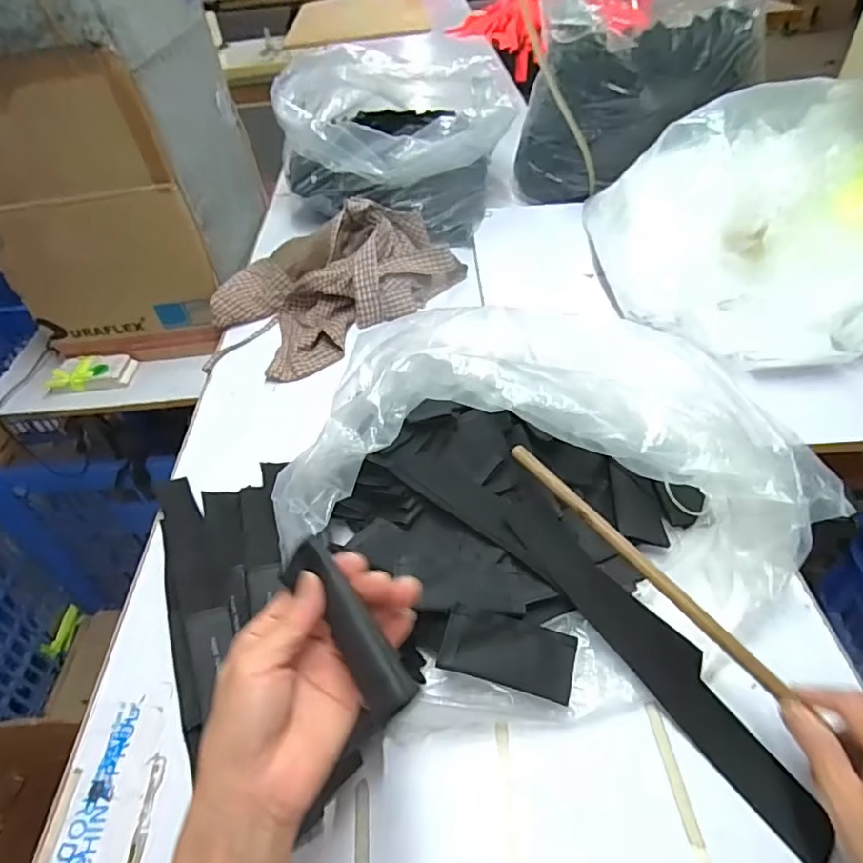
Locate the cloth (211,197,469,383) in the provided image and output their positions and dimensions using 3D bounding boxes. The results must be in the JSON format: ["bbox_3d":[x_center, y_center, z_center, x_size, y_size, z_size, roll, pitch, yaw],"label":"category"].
[{"bbox_3d":[-0.150,-0.240,0.856,0.345,0.103,0.229,-36,52,-26],"label":"cloth"}]

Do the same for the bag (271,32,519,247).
[{"bbox_3d":[-0.059,-0.548,1.045,0.383,0.211,0.340,15,49,21],"label":"bag"}]

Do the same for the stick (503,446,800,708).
[{"bbox_3d":[0.153,0.095,0.434,0.011,0.014,0.250,-32,60,-23],"label":"stick"}]

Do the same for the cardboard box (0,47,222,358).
[{"bbox_3d":[-0.473,-0.283,0.791,0.290,0.396,0.077,-1,45,6],"label":"cardboard box"}]

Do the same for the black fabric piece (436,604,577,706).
[{"bbox_3d":[0.061,0.172,0.440,0.104,0.007,0.051,18,63,-3],"label":"black fabric piece"}]

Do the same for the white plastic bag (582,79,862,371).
[{"bbox_3d":[0.438,-0.265,0.691,0.355,0.206,0.322,-24,47,-17],"label":"white plastic bag"}]

